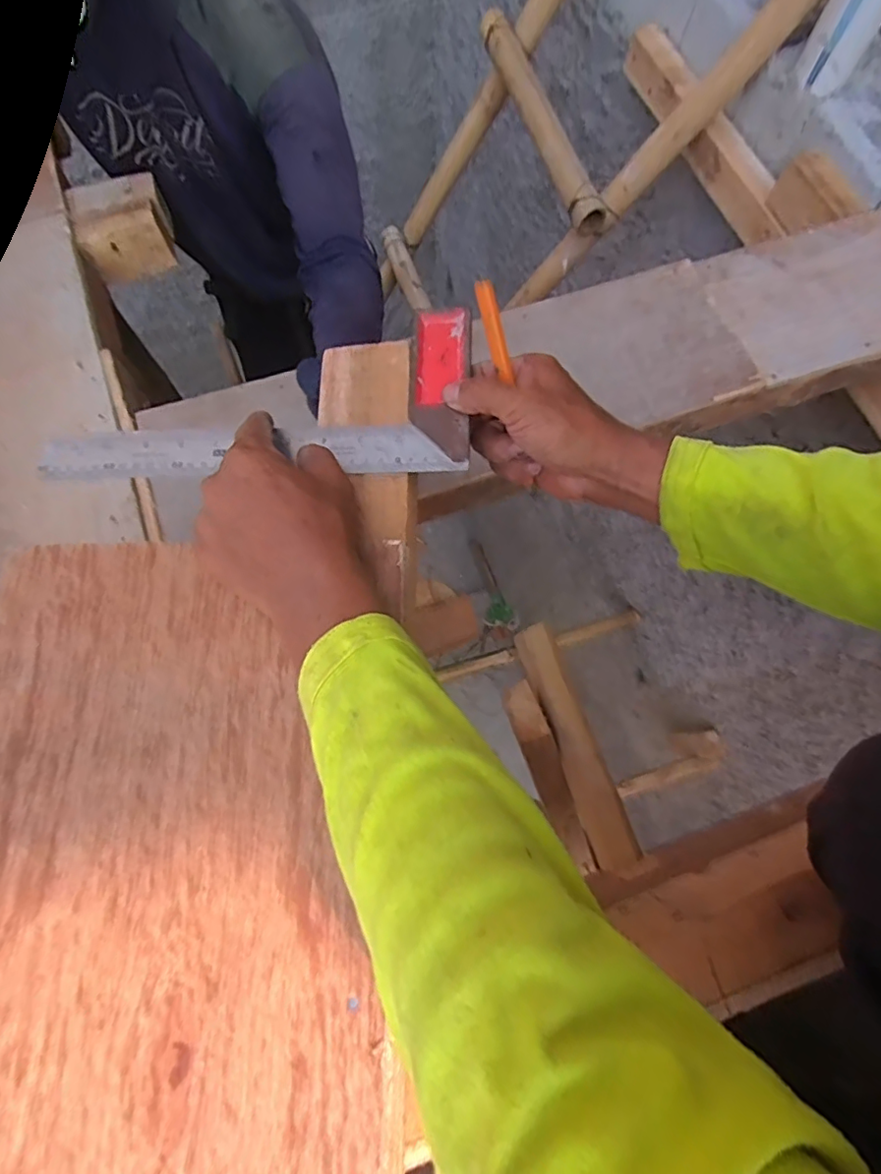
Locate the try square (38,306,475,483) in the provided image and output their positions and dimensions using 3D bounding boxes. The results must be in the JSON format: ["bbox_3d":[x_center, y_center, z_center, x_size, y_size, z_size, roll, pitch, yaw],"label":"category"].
[{"bbox_3d":[-0.129,-0.122,0.384,0.301,0.011,0.118,-6,74,5],"label":"try square"}]

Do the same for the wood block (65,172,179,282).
[{"bbox_3d":[-0.440,-0.501,0.775,0.123,0.068,0.119,-16,75,-6],"label":"wood block"}]

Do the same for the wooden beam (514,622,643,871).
[{"bbox_3d":[0.156,0.175,0.641,0.052,0.042,0.275,-19,75,-7],"label":"wooden beam"}]

